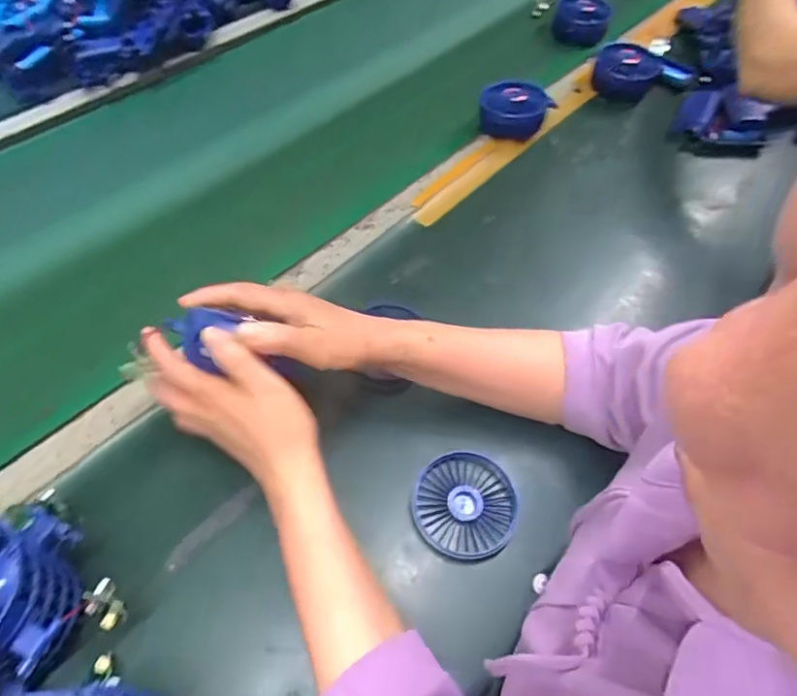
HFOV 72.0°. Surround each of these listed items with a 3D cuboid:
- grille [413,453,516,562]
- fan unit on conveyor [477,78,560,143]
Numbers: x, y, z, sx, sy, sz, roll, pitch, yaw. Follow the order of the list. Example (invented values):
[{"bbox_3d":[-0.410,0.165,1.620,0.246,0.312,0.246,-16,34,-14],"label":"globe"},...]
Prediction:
[{"bbox_3d":[0.057,0.133,0.469,0.083,0.013,0.089,0,52,-1],"label":"grille"},{"bbox_3d":[0.156,-0.309,0.722,0.100,0.048,0.092,9,56,4],"label":"fan unit on conveyor"}]

